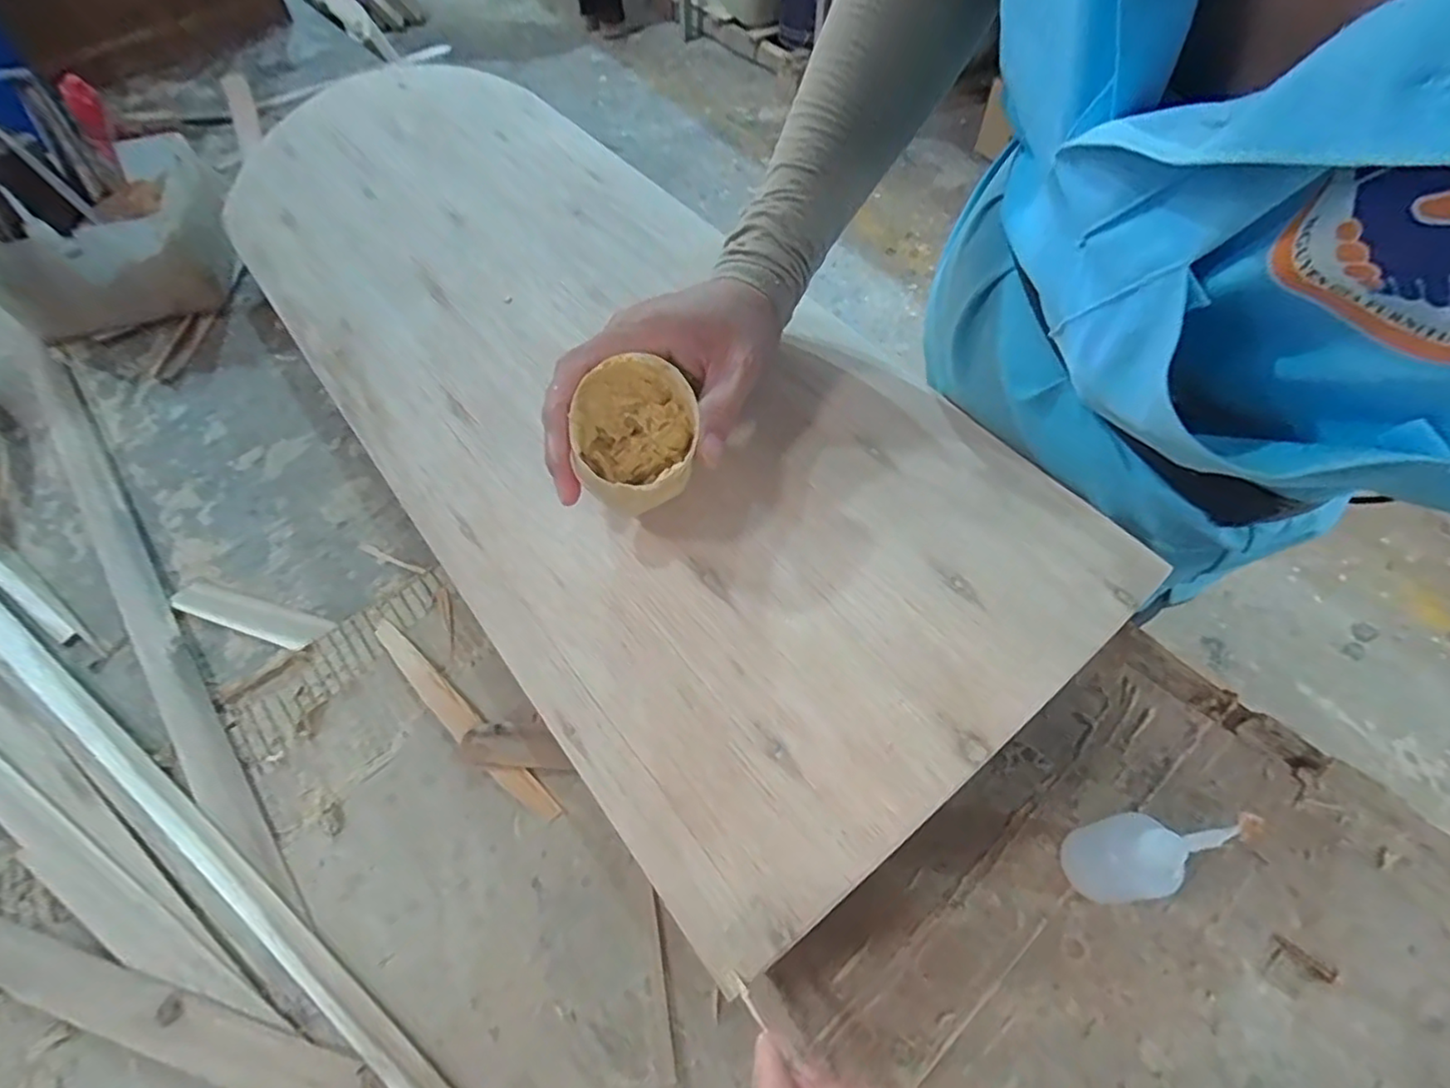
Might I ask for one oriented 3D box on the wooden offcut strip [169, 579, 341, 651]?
[{"bbox_3d":[-0.300,0.045,0.407,0.111,0.005,0.023,14,58,11],"label":"wooden offcut strip"}]

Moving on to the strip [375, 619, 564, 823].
[{"bbox_3d":[-0.151,0.095,0.361,0.164,0.009,0.016,37,65,23],"label":"strip"}]

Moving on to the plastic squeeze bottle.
[{"bbox_3d":[0.178,0.129,0.272,0.025,0.109,0.032,-15,57,-9],"label":"plastic squeeze bottle"}]

